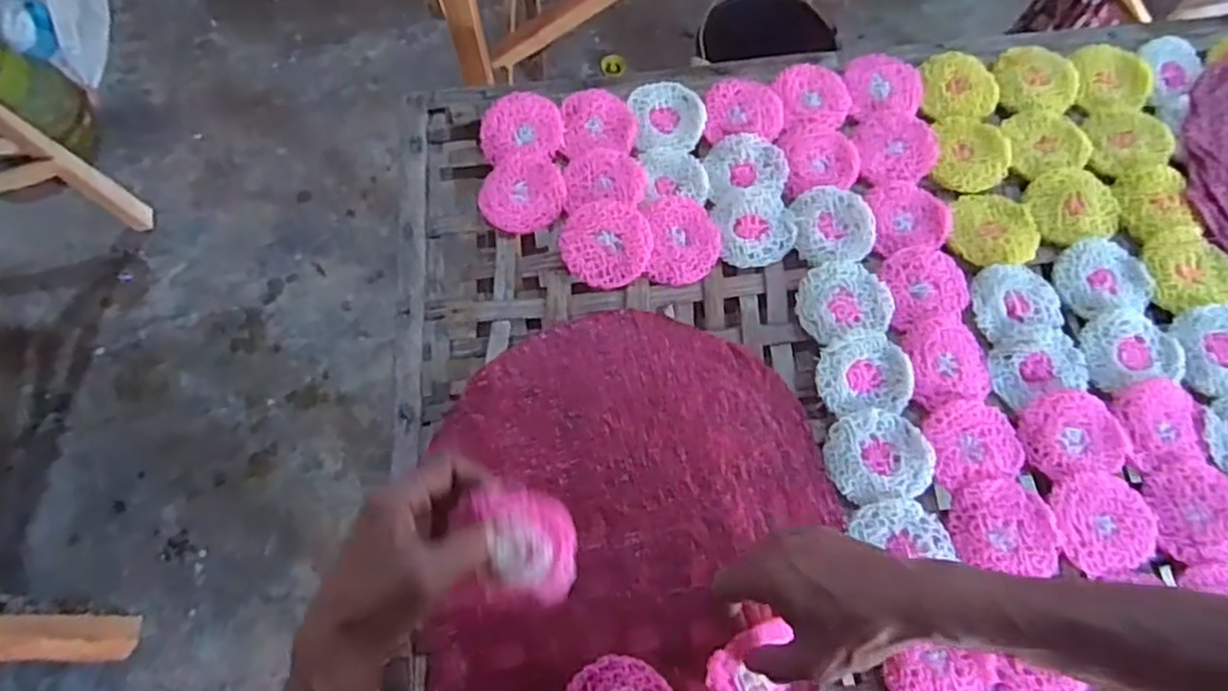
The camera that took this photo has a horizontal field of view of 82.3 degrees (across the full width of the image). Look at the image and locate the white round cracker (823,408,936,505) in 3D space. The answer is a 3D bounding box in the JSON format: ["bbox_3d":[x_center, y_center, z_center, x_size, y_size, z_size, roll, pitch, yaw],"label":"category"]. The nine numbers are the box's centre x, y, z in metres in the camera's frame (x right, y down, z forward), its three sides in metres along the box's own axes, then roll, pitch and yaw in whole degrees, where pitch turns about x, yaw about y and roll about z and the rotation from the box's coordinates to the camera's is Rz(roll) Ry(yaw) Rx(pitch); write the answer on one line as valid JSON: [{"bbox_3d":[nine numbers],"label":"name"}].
[{"bbox_3d":[0.205,0.086,0.547,0.077,0.008,0.070,0,69,0],"label":"white round cracker"}]

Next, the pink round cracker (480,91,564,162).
[{"bbox_3d":[-0.086,-0.205,0.654,0.075,0.009,0.067,-9,70,-4],"label":"pink round cracker"}]

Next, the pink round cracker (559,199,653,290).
[{"bbox_3d":[-0.007,-0.090,0.612,0.076,0.014,0.078,0,69,0],"label":"pink round cracker"}]

